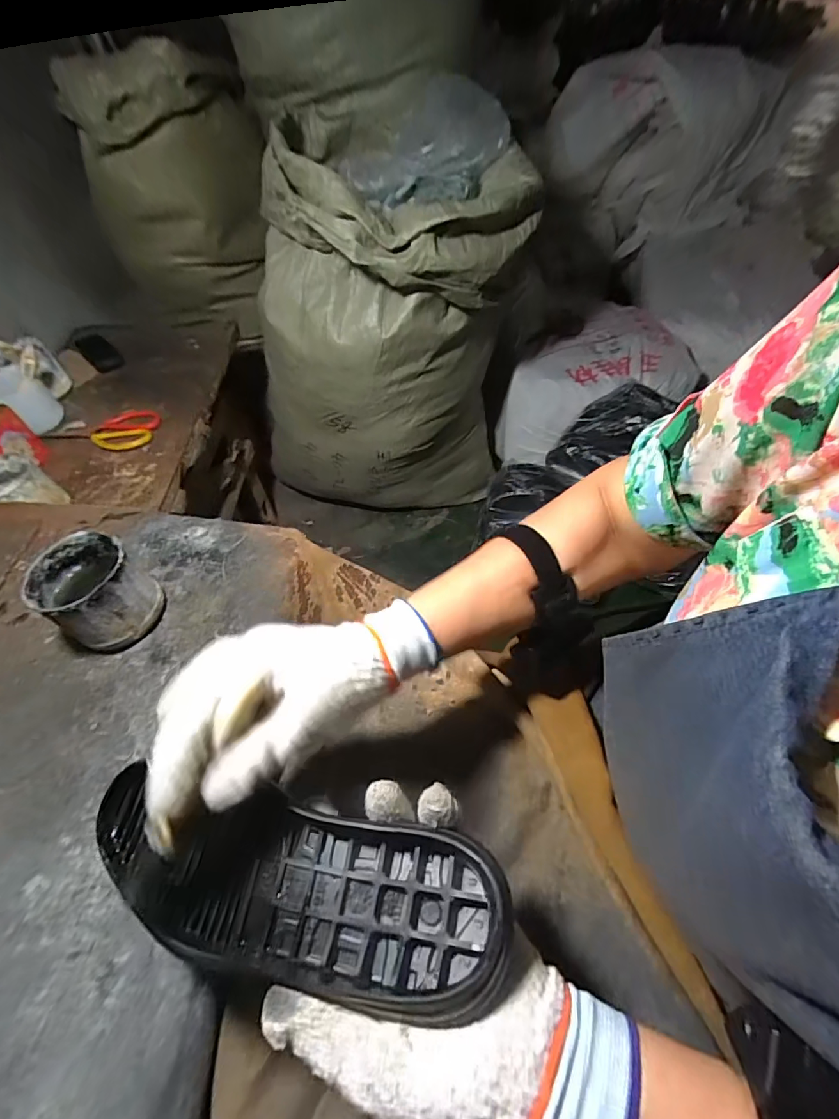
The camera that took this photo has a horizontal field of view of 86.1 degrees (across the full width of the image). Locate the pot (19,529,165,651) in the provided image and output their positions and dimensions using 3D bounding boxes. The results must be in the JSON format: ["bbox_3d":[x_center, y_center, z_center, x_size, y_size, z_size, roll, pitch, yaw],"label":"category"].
[{"bbox_3d":[-0.333,0.035,0.469,0.098,0.087,0.089,29,63,22],"label":"pot"}]

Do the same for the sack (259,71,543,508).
[{"bbox_3d":[-0.058,-0.517,1.066,0.552,0.712,0.564,12,58,13],"label":"sack"}]

